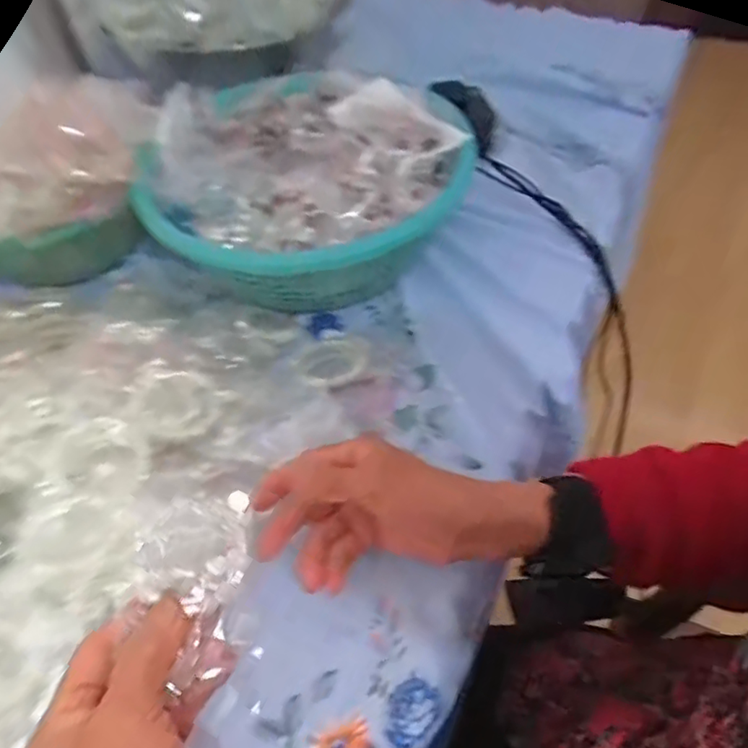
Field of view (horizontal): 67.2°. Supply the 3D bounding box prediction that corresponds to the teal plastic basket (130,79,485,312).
[{"bbox_3d":[-0.065,-0.169,0.514,0.259,0.115,0.241,-2,52,2],"label":"teal plastic basket"}]

